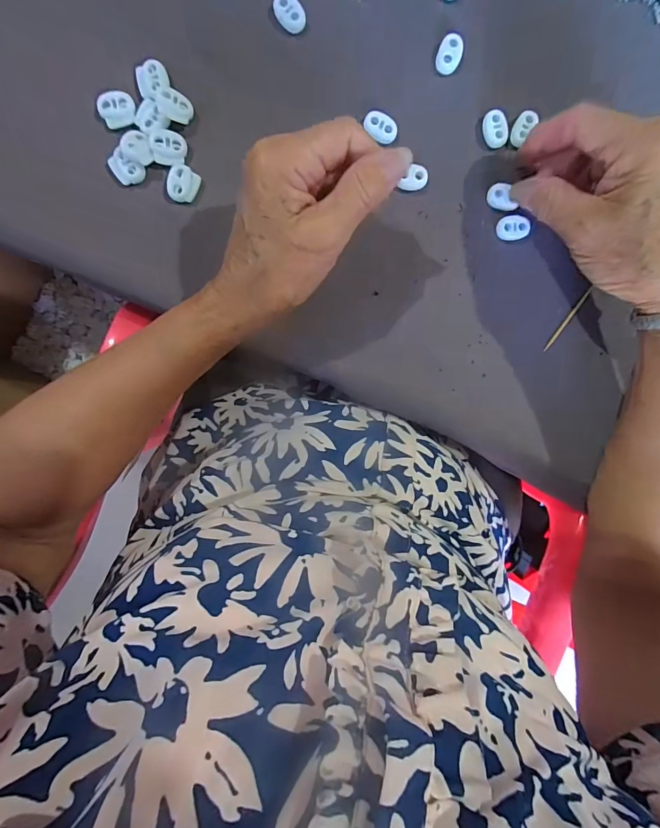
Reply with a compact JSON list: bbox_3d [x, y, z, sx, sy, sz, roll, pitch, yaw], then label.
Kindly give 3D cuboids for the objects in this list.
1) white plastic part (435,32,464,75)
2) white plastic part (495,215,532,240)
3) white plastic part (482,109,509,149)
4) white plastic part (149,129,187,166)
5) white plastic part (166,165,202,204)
[{"bbox_3d":[0.078,-0.234,0.245,0.015,0.004,0.022,22,95,-5],"label":"white plastic part"},{"bbox_3d":[0.126,-0.128,0.260,0.022,0.007,0.016,5,96,-3],"label":"white plastic part"},{"bbox_3d":[0.110,-0.191,0.252,0.015,0.004,0.022,-4,97,-2],"label":"white plastic part"},{"bbox_3d":[-0.103,-0.170,0.241,0.021,0.005,0.020,10,96,-4],"label":"white plastic part"},{"bbox_3d":[-0.096,-0.149,0.246,0.018,0.005,0.022,25,95,-5],"label":"white plastic part"}]

